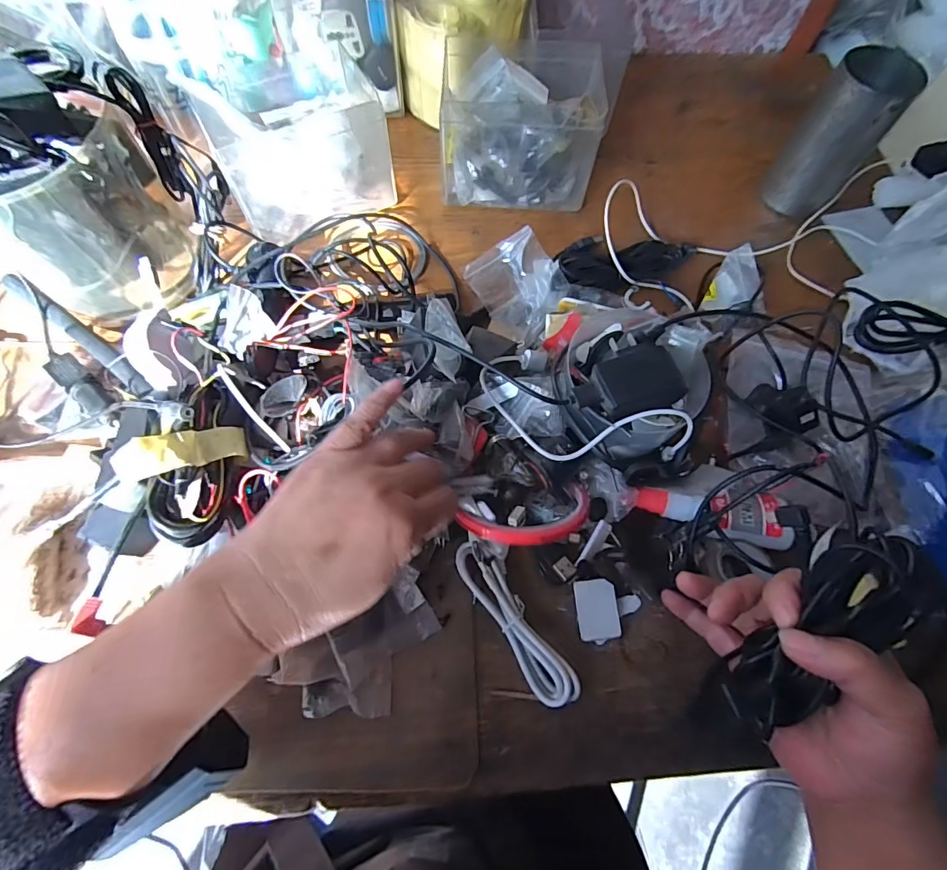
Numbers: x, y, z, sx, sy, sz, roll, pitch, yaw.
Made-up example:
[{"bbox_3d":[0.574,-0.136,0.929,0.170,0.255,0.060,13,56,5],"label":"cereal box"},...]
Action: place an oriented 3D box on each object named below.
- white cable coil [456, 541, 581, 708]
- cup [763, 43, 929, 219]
[{"bbox_3d":[0.024,0.117,0.296,0.024,0.014,0.109,-32,70,-15],"label":"white cable coil"},{"bbox_3d":[0.320,-0.262,0.419,0.063,0.112,0.057,37,69,13],"label":"cup"}]

